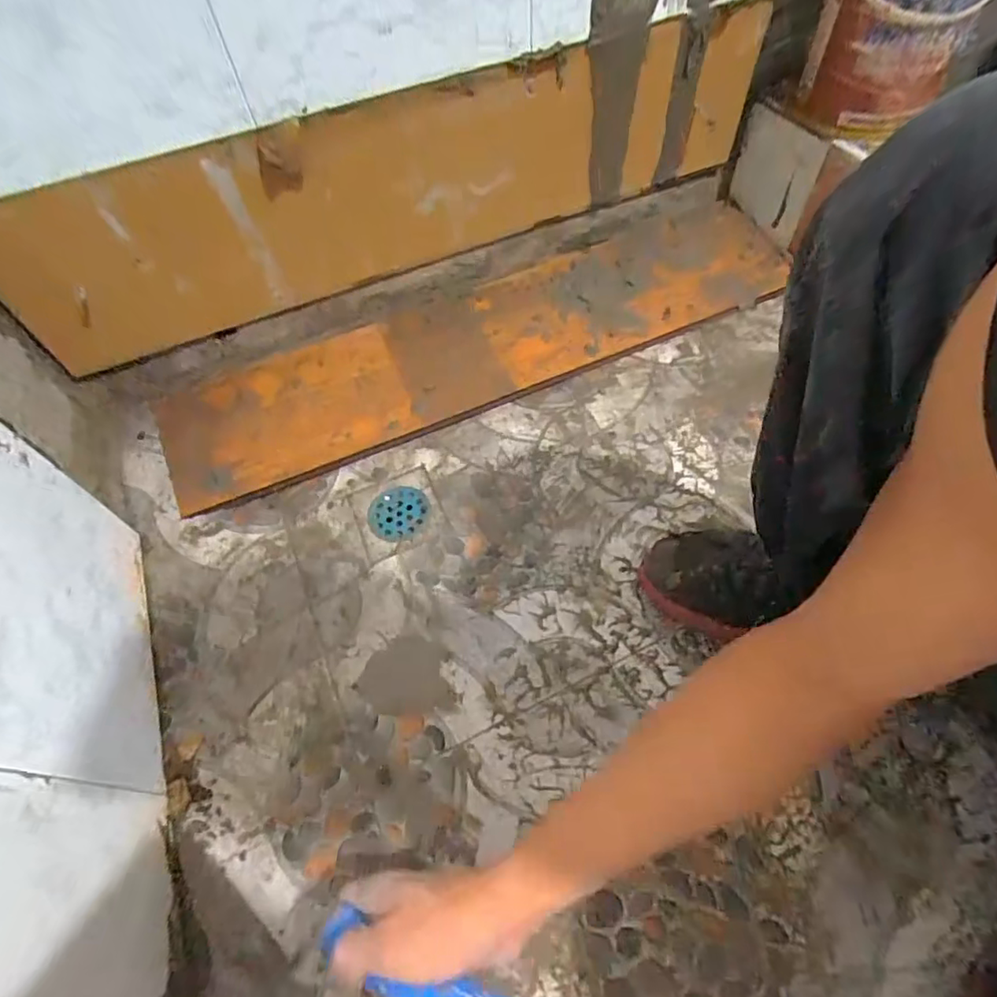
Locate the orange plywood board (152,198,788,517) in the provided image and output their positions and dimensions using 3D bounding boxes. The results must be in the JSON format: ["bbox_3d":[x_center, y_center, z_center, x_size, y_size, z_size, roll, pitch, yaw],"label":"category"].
[{"bbox_3d":[-0.016,-0.219,0.788,0.883,0.026,0.182,-22,77,-10],"label":"orange plywood board"}]

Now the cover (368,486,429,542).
[{"bbox_3d":[-0.124,0.018,0.694,0.072,0.007,0.072,-2,59,3],"label":"cover"}]

